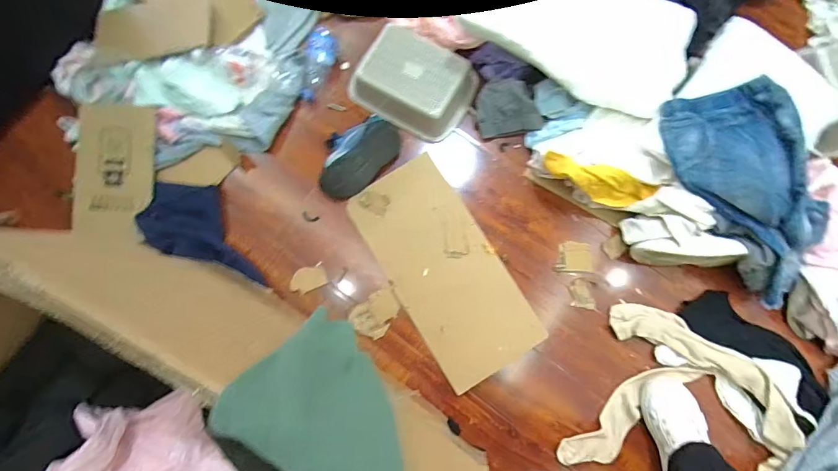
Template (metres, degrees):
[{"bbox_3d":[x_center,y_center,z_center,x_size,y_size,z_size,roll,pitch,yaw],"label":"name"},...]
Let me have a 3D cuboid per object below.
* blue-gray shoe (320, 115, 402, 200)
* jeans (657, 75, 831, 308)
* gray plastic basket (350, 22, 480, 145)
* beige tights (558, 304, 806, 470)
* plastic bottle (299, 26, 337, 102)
[{"bbox_3d":[-0.142,-0.181,0.876,0.137,0.071,0.204,40,82,4],"label":"blue-gray shoe"},{"bbox_3d":[0.650,-0.101,0.786,0.244,0.114,0.430,-37,83,-7],"label":"jeans"},{"bbox_3d":[-0.011,-0.341,0.917,0.258,0.093,0.191,26,81,3],"label":"gray plastic basket"},{"bbox_3d":[0.522,0.353,0.802,0.389,0.055,0.344,25,81,2],"label":"beige tights"},{"bbox_3d":[-0.232,-0.382,0.928,0.066,0.062,0.157,13,81,1],"label":"plastic bottle"}]

